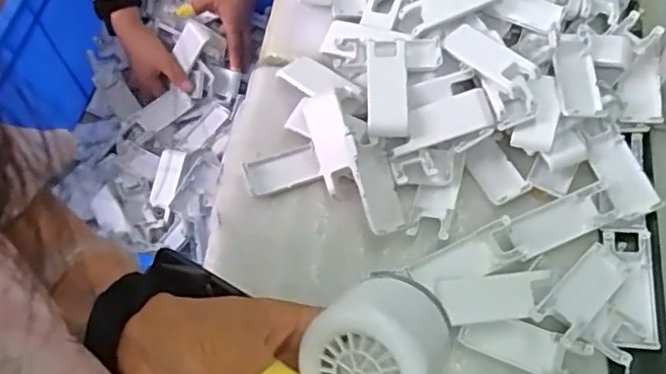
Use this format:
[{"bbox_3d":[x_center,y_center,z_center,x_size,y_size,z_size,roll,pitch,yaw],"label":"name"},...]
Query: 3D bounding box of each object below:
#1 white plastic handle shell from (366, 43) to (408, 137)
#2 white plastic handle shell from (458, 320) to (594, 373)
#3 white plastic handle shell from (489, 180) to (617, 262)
[{"bbox_3d":[0.051,-0.094,0.576,0.037,0.012,0.098,0,76,-2],"label":"white plastic handle shell"},{"bbox_3d":[0.161,0.132,0.502,0.101,0.012,0.038,20,66,12],"label":"white plastic handle shell"},{"bbox_3d":[0.200,0.034,0.550,0.123,0.026,0.039,-23,65,-9],"label":"white plastic handle shell"}]

